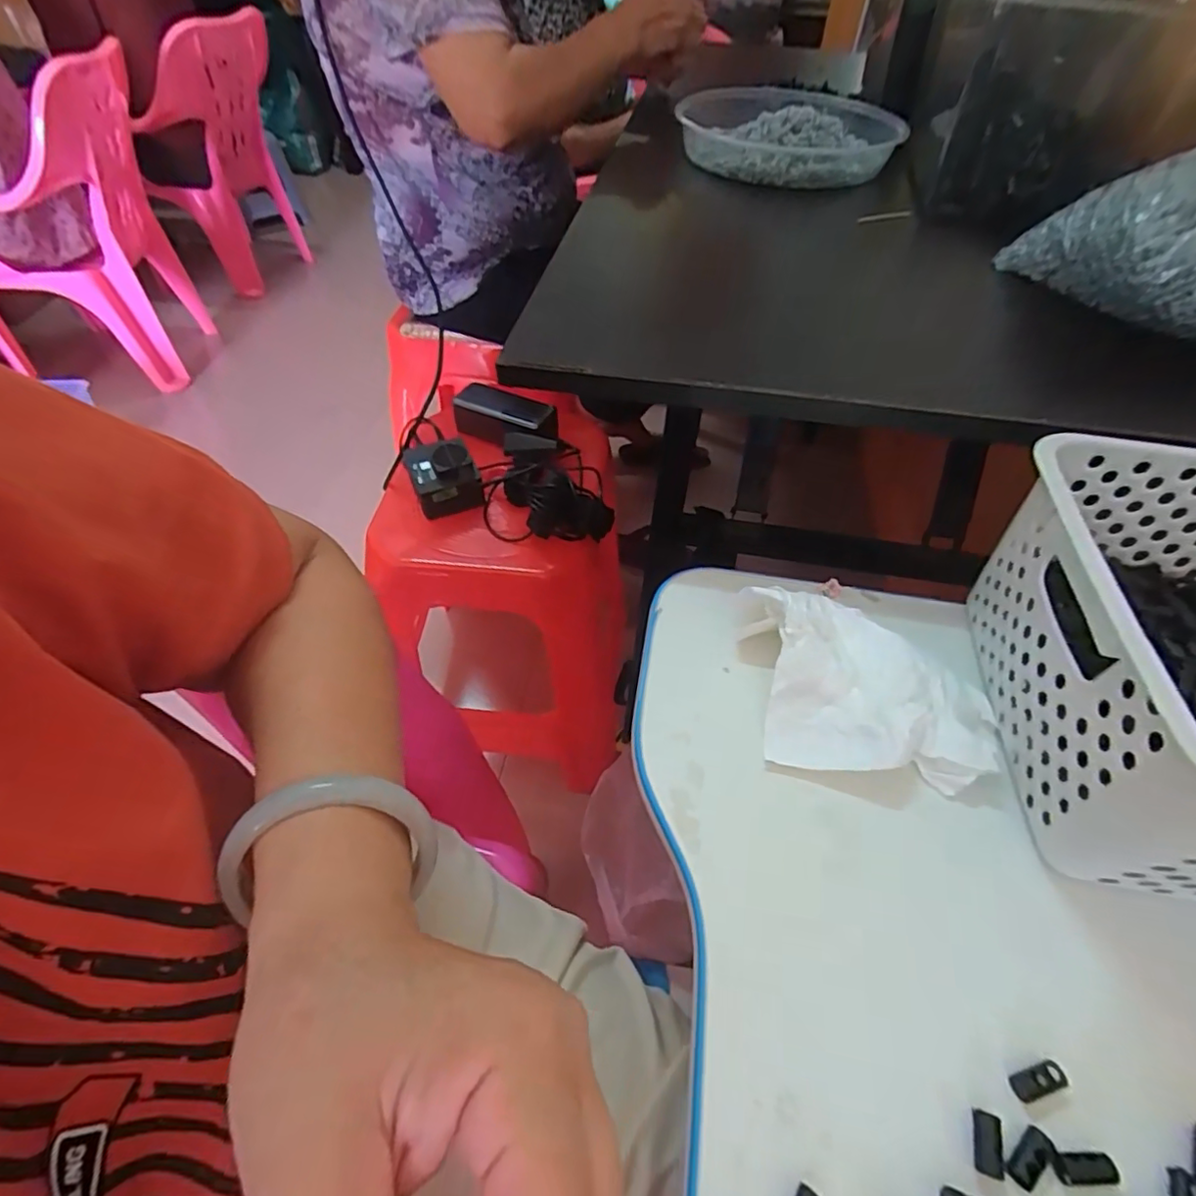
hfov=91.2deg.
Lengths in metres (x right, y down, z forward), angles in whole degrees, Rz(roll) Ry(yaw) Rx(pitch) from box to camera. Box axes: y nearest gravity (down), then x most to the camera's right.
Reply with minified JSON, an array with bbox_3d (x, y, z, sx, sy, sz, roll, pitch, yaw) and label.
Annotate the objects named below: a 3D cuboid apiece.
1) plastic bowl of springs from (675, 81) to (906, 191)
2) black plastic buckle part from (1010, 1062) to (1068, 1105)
[{"bbox_3d":[0.201,-0.500,0.628,0.232,0.044,0.212,12,51,8],"label":"plastic bowl of springs"},{"bbox_3d":[0.168,0.184,0.223,0.020,0.005,0.009,-13,53,-12],"label":"black plastic buckle part"}]

